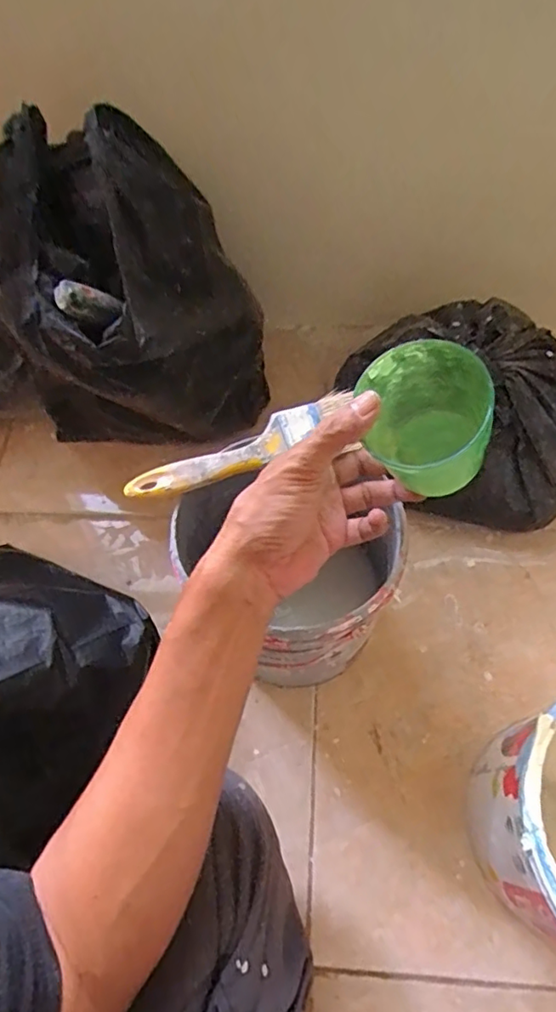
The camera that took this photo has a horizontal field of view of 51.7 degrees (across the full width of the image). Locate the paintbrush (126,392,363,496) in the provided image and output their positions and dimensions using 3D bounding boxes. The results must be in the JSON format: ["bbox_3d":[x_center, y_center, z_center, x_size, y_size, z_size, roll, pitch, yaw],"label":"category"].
[{"bbox_3d":[-0.027,-0.044,0.457,0.189,0.014,0.031,-25,63,-7],"label":"paintbrush"}]

